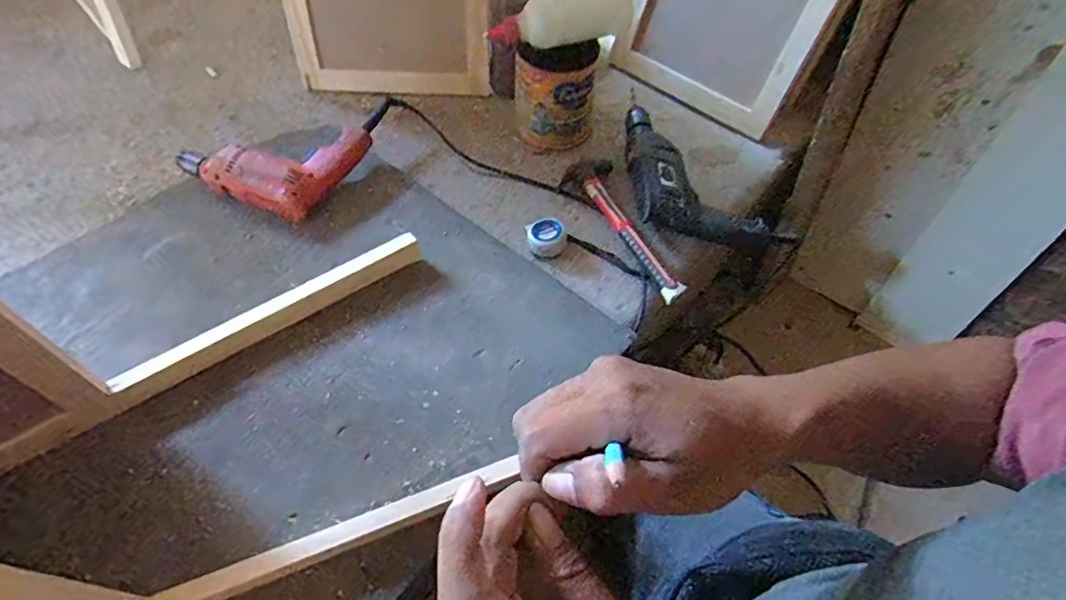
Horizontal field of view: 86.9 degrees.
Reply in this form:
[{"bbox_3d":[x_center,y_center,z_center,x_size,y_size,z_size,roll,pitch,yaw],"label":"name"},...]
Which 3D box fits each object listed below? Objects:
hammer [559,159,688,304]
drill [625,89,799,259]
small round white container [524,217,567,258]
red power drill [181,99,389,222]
[{"bbox_3d":[0.128,-0.108,0.798,0.088,0.025,0.283,-18,57,-15],"label":"hammer"},{"bbox_3d":[0.220,-0.178,0.816,0.160,0.067,0.320,-37,63,-25],"label":"drill"},{"bbox_3d":[0.020,-0.084,0.768,0.055,0.033,0.048,-3,54,-5],"label":"small round white container"},{"bbox_3d":[-0.357,-0.227,0.838,0.217,0.062,0.247,26,57,15],"label":"red power drill"}]

